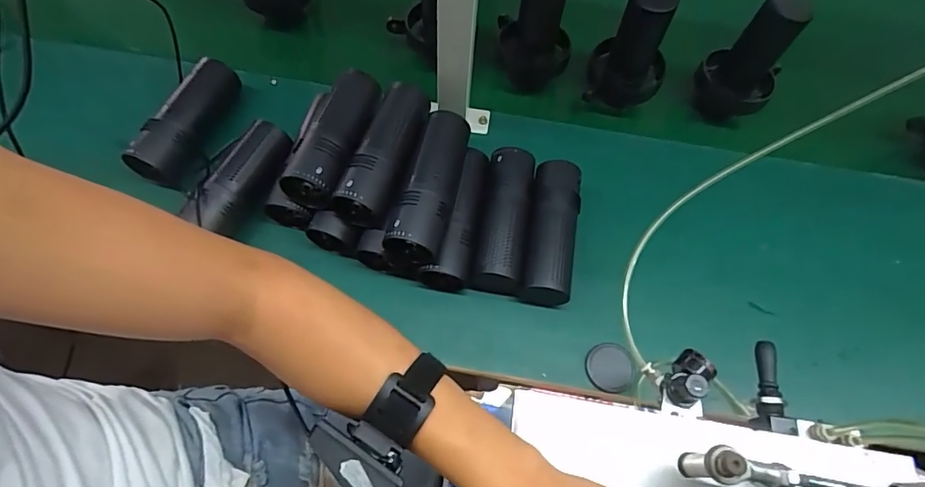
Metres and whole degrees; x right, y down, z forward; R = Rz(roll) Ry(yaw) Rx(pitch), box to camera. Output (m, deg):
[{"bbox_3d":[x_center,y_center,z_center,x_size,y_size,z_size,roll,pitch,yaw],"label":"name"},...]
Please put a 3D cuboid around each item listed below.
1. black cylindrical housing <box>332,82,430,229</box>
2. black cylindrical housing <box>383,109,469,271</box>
[{"bbox_3d":[-0.081,-0.100,0.532,0.064,0.049,0.166,20,66,5],"label":"black cylindrical housing"},{"bbox_3d":[-0.035,-0.061,0.524,0.058,0.064,0.167,15,66,3],"label":"black cylindrical housing"}]

